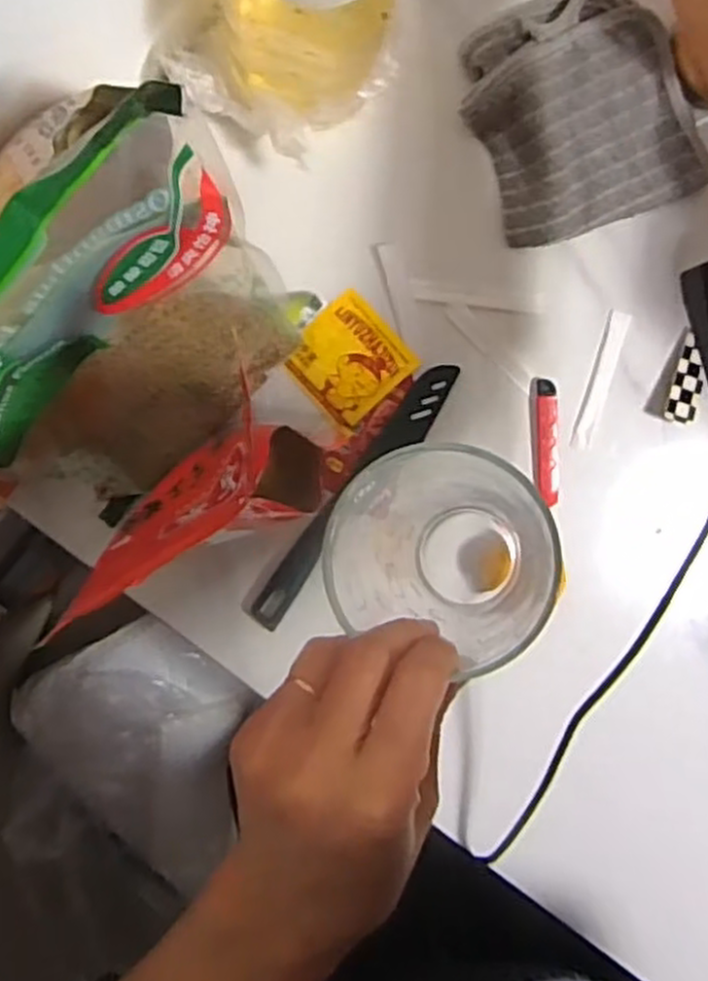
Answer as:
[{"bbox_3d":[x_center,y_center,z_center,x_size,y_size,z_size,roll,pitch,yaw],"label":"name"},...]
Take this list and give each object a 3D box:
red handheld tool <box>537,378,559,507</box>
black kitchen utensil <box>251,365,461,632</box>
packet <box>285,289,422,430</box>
[{"bbox_3d":[0.123,-0.030,0.487,0.013,0.005,0.078,-5,97,-4],"label":"red handheld tool"},{"bbox_3d":[0.001,0.003,0.484,0.024,0.007,0.196,37,92,-8],"label":"black kitchen utensil"},{"bbox_3d":[-0.003,-0.081,0.477,0.064,0.005,0.063,-44,98,1],"label":"packet"}]

